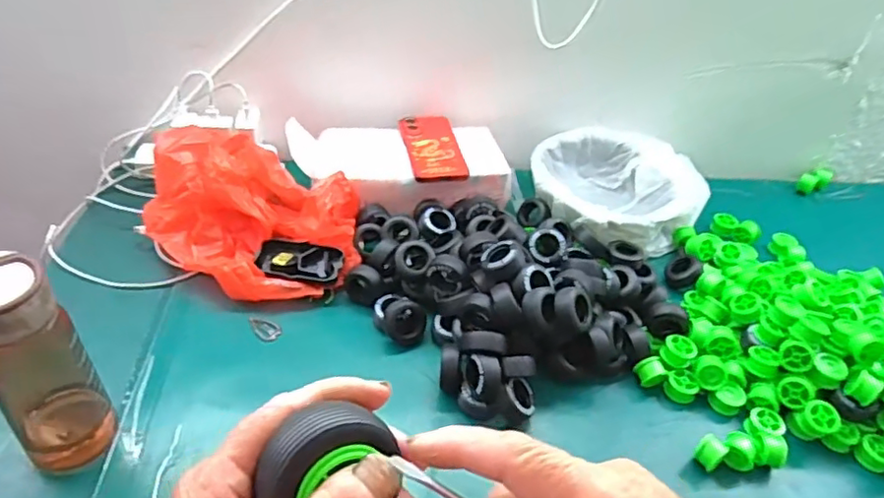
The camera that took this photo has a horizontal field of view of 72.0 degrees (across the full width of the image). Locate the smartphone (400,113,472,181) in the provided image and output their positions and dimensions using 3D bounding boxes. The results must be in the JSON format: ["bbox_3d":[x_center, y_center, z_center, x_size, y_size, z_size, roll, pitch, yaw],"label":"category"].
[{"bbox_3d":[-0.013,-0.149,0.884,0.076,0.015,0.161,-8,42,-9],"label":"smartphone"}]

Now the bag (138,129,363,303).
[{"bbox_3d":[-0.245,-0.051,0.783,0.286,0.114,0.200,25,44,21],"label":"bag"}]

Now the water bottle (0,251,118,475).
[{"bbox_3d":[-0.345,0.103,0.518,0.077,0.212,0.071,-29,51,-33],"label":"water bottle"}]

